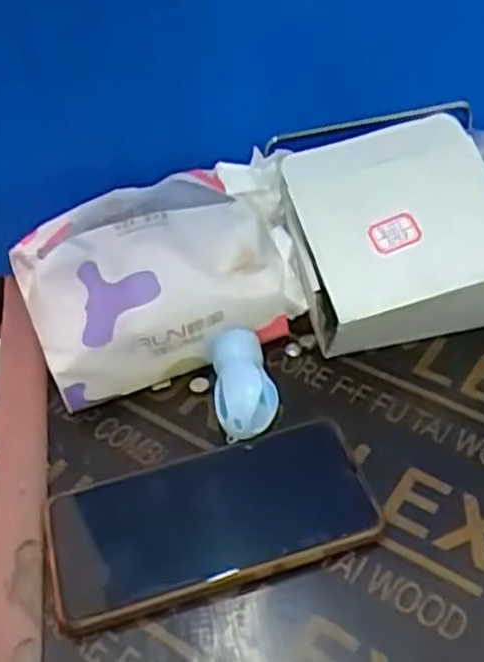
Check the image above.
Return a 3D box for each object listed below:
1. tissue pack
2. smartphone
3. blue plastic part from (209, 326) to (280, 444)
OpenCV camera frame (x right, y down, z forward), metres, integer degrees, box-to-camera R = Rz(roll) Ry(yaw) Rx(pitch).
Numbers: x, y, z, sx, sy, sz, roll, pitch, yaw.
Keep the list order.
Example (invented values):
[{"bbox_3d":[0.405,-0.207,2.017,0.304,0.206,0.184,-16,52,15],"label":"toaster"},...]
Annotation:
[{"bbox_3d":[-0.043,-0.033,0.466,0.169,0.099,0.084,-19,45,-11],"label":"tissue pack"},{"bbox_3d":[-0.017,0.095,0.395,0.160,0.012,0.078,-15,45,-8],"label":"smartphone"},{"bbox_3d":[0.000,0.031,0.446,0.034,0.025,0.064,-11,44,-4],"label":"blue plastic part"}]

